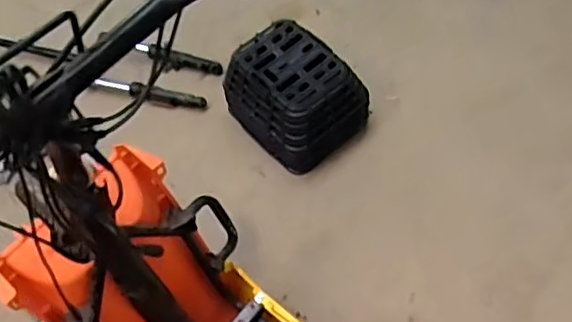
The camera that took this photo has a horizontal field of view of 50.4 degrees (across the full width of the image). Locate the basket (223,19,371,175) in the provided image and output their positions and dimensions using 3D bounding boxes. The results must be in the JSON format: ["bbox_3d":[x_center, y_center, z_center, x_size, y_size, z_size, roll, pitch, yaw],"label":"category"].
[{"bbox_3d":[0.017,-0.158,1.537,0.312,0.227,0.238,37,62,24],"label":"basket"}]

